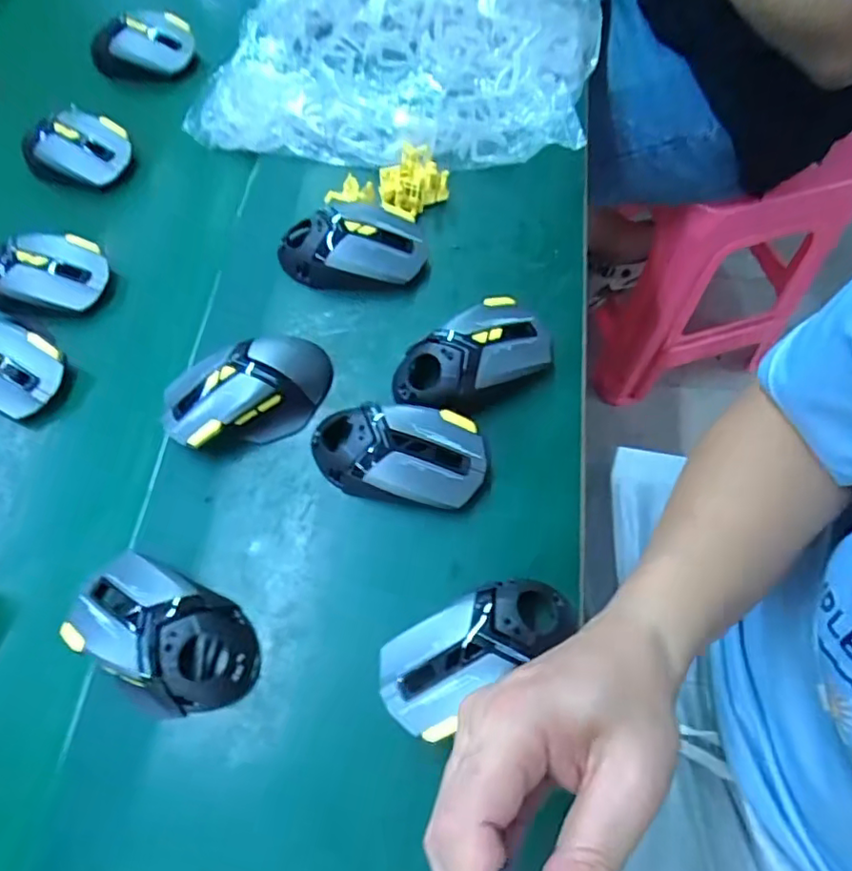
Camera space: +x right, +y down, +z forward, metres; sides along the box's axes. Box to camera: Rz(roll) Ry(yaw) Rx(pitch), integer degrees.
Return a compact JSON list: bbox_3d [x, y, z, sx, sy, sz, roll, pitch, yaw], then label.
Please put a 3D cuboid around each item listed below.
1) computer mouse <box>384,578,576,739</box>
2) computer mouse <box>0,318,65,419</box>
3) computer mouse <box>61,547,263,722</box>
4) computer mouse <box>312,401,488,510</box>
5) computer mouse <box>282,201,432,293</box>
[{"bbox_3d":[0.030,0.122,0.338,0.117,0.034,0.053,-31,68,-11],"label":"computer mouse"},{"bbox_3d":[-0.331,-0.061,0.446,0.107,0.034,0.065,30,70,15],"label":"computer mouse"},{"bbox_3d":[-0.162,0.121,0.346,0.121,0.040,0.076,25,69,13],"label":"computer mouse"},{"bbox_3d":[-0.020,0.013,0.388,0.115,0.038,0.060,5,66,5],"label":"computer mouse"},{"bbox_3d":[-0.060,-0.151,0.464,0.123,0.040,0.064,7,66,6],"label":"computer mouse"}]

